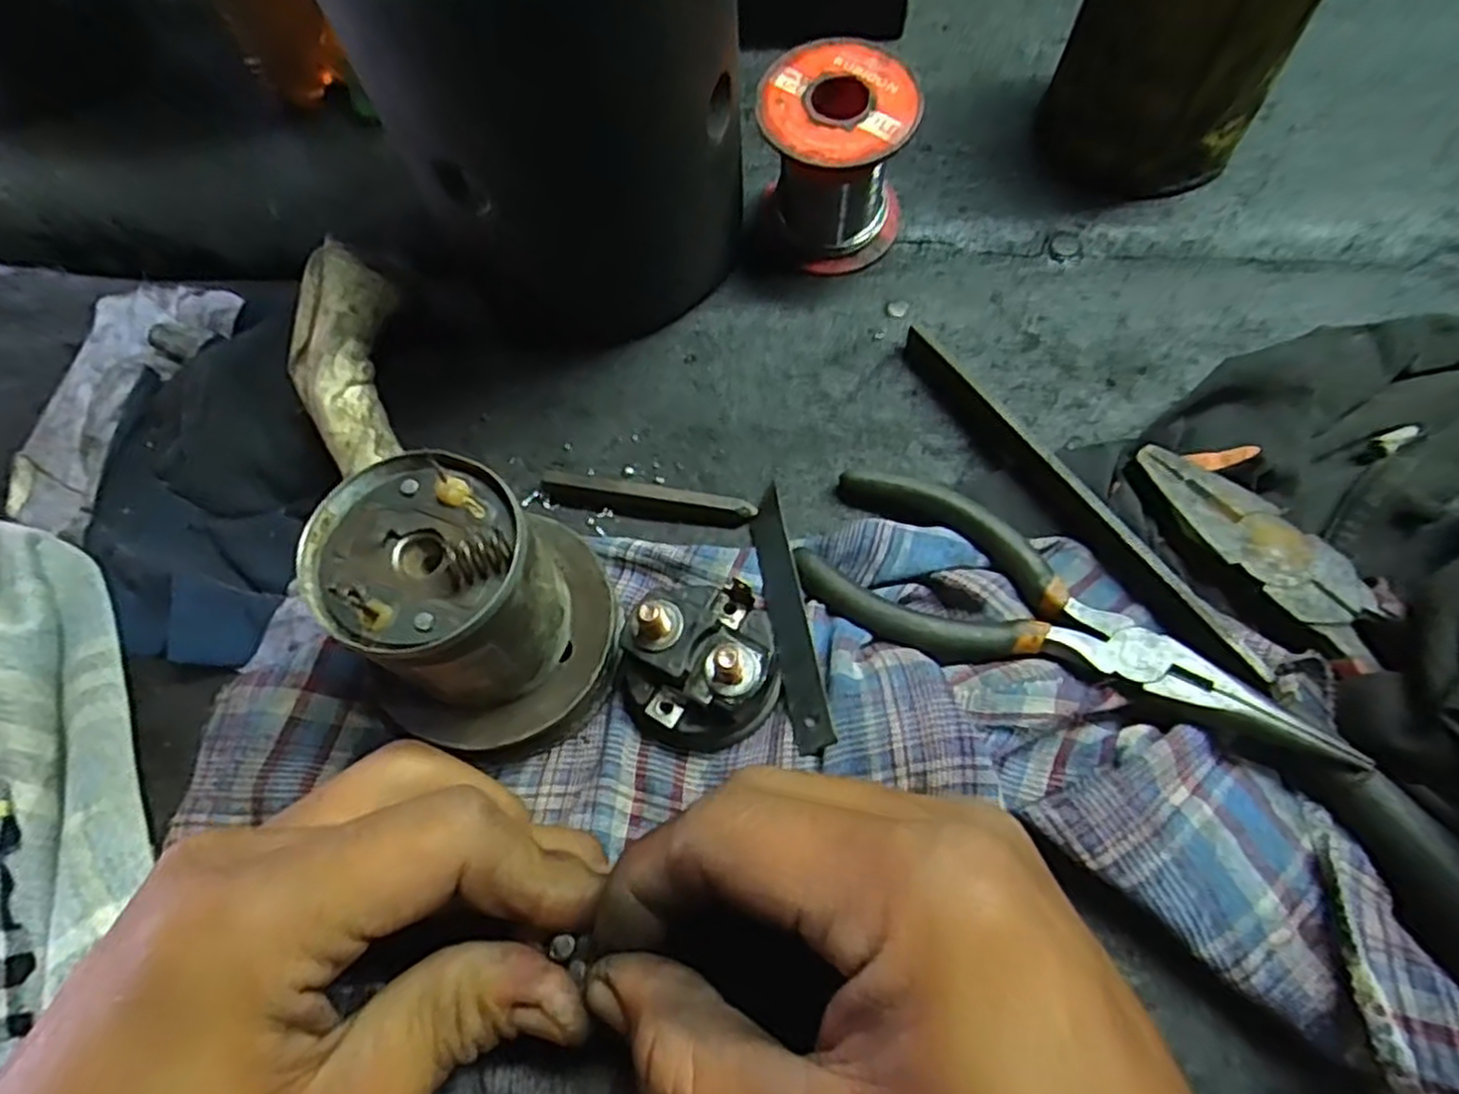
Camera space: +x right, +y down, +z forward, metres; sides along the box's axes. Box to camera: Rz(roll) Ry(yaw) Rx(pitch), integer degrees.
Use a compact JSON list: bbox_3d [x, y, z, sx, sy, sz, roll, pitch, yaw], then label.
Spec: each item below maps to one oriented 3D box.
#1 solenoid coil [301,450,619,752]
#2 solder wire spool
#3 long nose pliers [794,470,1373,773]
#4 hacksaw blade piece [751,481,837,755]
[{"bbox_3d":[-0.069,0.017,0.204,0.067,0.067,0.061,-3,66,1],"label":"solenoid coil"},{"bbox_3d":[0.037,-0.134,0.271,0.051,0.058,0.049,-1,66,2],"label":"solder wire spool"},{"bbox_3d":[0.092,0.017,0.216,0.143,0.013,0.050,25,69,13],"label":"long nose pliers"},{"bbox_3d":[0.018,0.019,0.232,0.012,0.004,0.087,-29,52,26],"label":"hacksaw blade piece"}]

